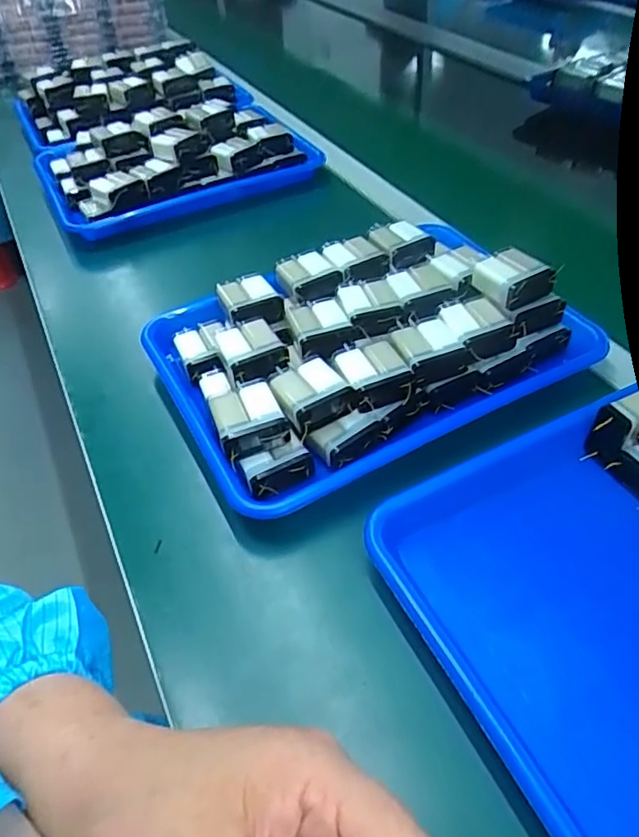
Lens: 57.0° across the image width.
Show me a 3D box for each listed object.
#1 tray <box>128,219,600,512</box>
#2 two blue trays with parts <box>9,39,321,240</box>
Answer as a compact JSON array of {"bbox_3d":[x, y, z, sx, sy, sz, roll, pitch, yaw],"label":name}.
[{"bbox_3d":[0.034,-0.067,0.492,0.324,0.071,0.246,-24,50,-19],"label":"tray"},{"bbox_3d":[-0.231,-0.403,0.824,0.315,0.092,0.438,-21,49,-17],"label":"two blue trays with parts"}]

